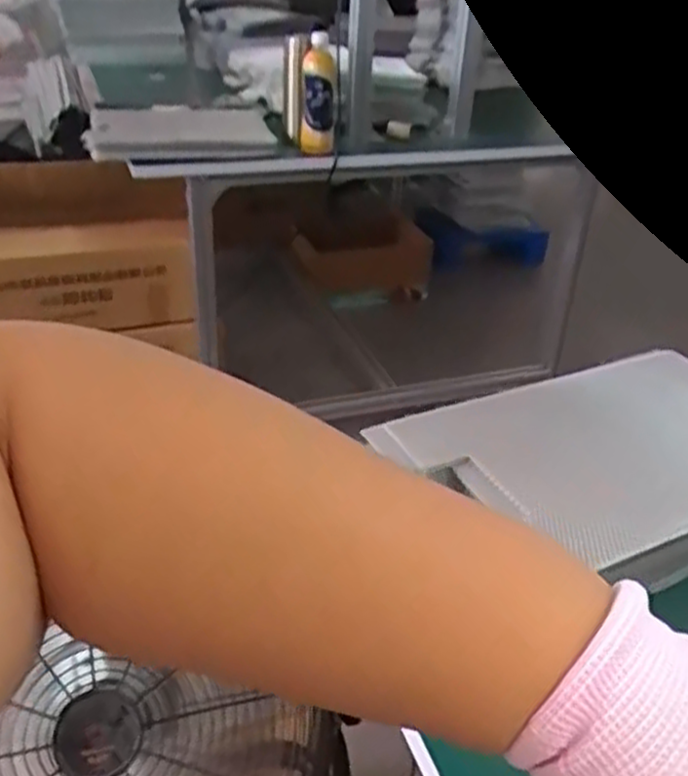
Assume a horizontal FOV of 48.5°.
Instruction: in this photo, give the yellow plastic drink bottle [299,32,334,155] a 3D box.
[{"bbox_3d":[-0.056,-0.607,1.579,0.069,0.219,0.062,3,31,-1],"label":"yellow plastic drink bottle"}]

